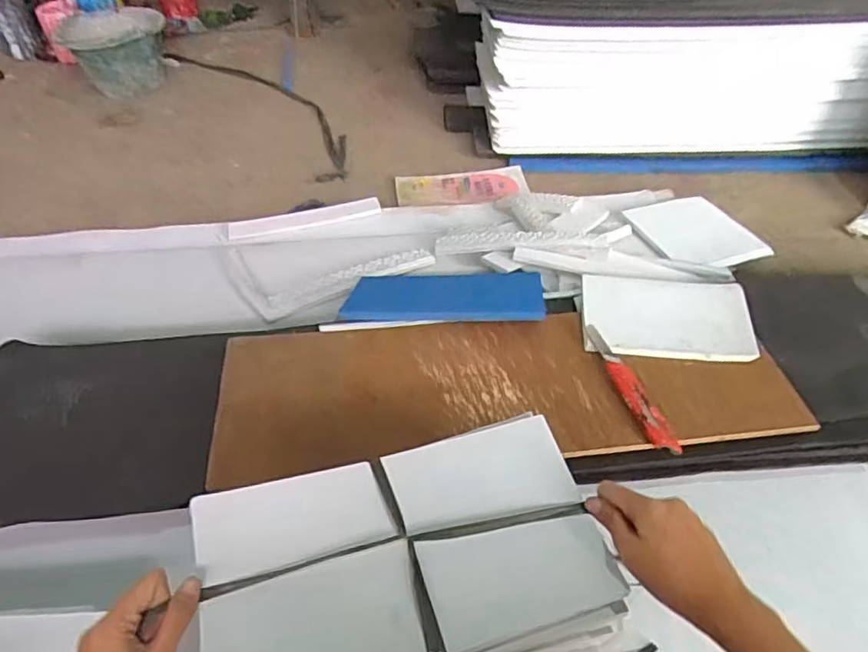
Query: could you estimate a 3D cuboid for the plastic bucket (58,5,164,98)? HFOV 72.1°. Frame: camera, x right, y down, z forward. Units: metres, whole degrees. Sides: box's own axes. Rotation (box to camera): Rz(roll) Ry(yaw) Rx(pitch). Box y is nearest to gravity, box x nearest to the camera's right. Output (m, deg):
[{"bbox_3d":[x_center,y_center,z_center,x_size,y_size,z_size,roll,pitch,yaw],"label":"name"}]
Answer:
[{"bbox_3d":[-0.805,-0.703,1.530,0.238,0.135,0.238,1,47,-1],"label":"plastic bucket"}]

